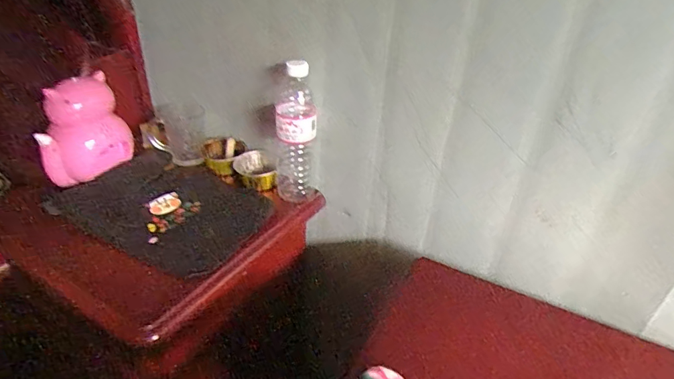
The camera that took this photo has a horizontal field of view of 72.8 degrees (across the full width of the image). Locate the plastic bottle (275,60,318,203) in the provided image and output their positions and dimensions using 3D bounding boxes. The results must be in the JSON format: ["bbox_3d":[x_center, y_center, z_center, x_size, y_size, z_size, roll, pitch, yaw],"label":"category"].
[{"bbox_3d":[-0.064,-0.085,0.709,0.062,0.213,0.063,-3,36,-11],"label":"plastic bottle"}]

